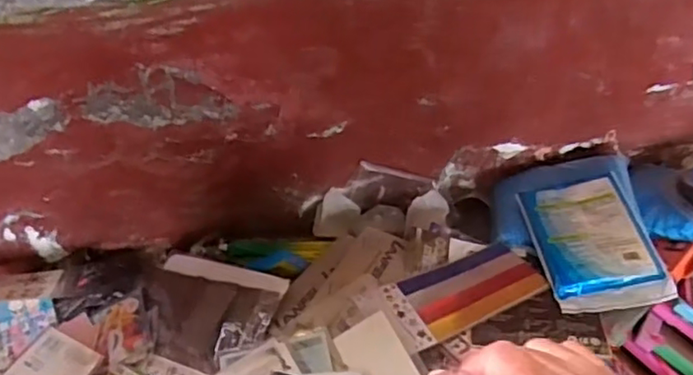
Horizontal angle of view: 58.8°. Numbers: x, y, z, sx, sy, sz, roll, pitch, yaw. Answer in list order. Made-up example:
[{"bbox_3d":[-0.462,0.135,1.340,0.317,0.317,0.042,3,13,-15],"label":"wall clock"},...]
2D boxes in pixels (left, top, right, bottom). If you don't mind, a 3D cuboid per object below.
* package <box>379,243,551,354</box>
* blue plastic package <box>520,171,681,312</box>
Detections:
[{"bbox_3d":[0.152,0.136,0.813,0.229,0.010,0.107,-18,41,-27],"label":"package"},{"bbox_3d":[0.344,0.072,0.855,0.153,0.027,0.208,-11,46,4],"label":"blue plastic package"}]

